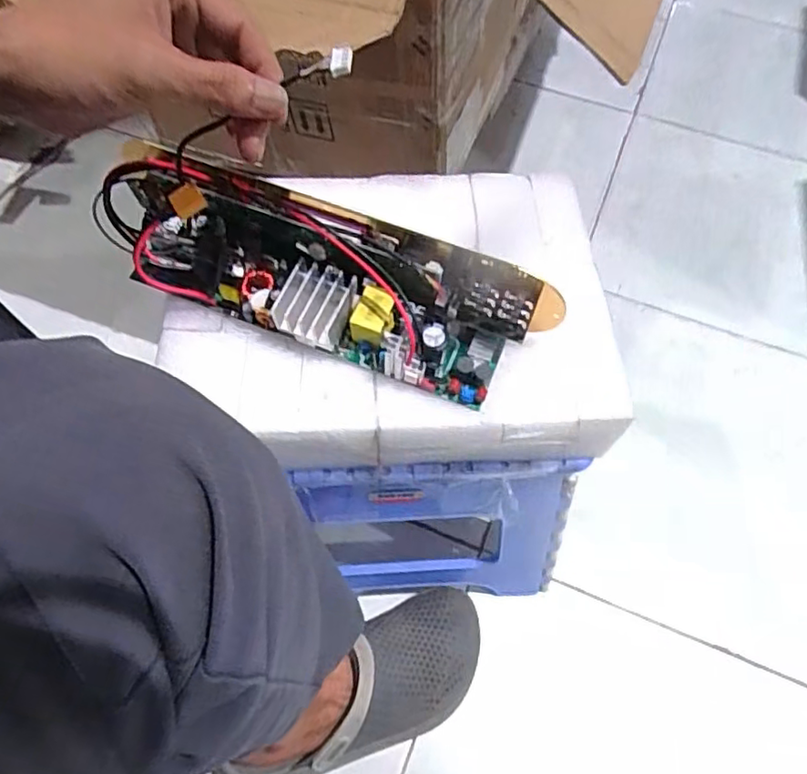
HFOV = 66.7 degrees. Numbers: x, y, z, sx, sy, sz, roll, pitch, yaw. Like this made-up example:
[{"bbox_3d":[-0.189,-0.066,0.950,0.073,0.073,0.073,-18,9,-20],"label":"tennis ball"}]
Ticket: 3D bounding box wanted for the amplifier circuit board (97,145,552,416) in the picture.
[{"bbox_3d":[-0.045,-0.064,0.366,0.260,0.066,0.066,20,61,4],"label":"amplifier circuit board"}]

